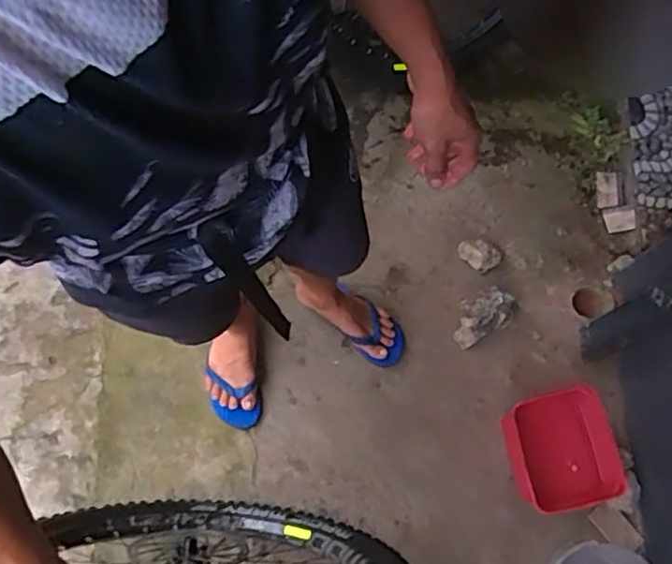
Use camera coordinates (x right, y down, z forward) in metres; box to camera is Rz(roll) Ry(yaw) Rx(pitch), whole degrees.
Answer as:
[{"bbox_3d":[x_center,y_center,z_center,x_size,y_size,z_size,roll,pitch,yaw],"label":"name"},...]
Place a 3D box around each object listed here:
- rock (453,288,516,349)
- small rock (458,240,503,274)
[{"bbox_3d":[0.313,0.071,1.416,0.129,0.087,0.090,-27,76,-11],"label":"rock"},{"bbox_3d":[0.321,-0.061,1.466,0.088,0.062,0.062,39,77,12],"label":"small rock"}]

